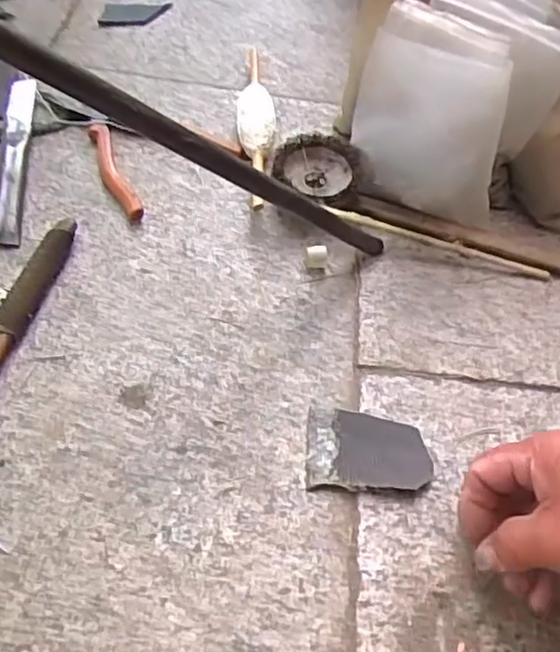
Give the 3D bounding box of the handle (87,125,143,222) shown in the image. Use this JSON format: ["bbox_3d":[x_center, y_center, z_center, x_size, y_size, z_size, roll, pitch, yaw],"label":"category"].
[{"bbox_3d":[-0.133,-0.121,0.552,0.019,0.010,0.106,-17,55,-16],"label":"handle"}]

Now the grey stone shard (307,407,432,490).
[{"bbox_3d":[0.053,0.073,0.413,0.071,0.009,0.054,5,52,-1],"label":"grey stone shard"}]

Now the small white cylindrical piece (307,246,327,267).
[{"bbox_3d":[0.028,-0.051,0.510,0.014,0.014,0.012,0,52,-5],"label":"small white cylindrical piece"}]

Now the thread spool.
[{"bbox_3d":[-0.022,-0.186,0.612,0.033,0.029,0.226,0,52,-5],"label":"thread spool"}]

